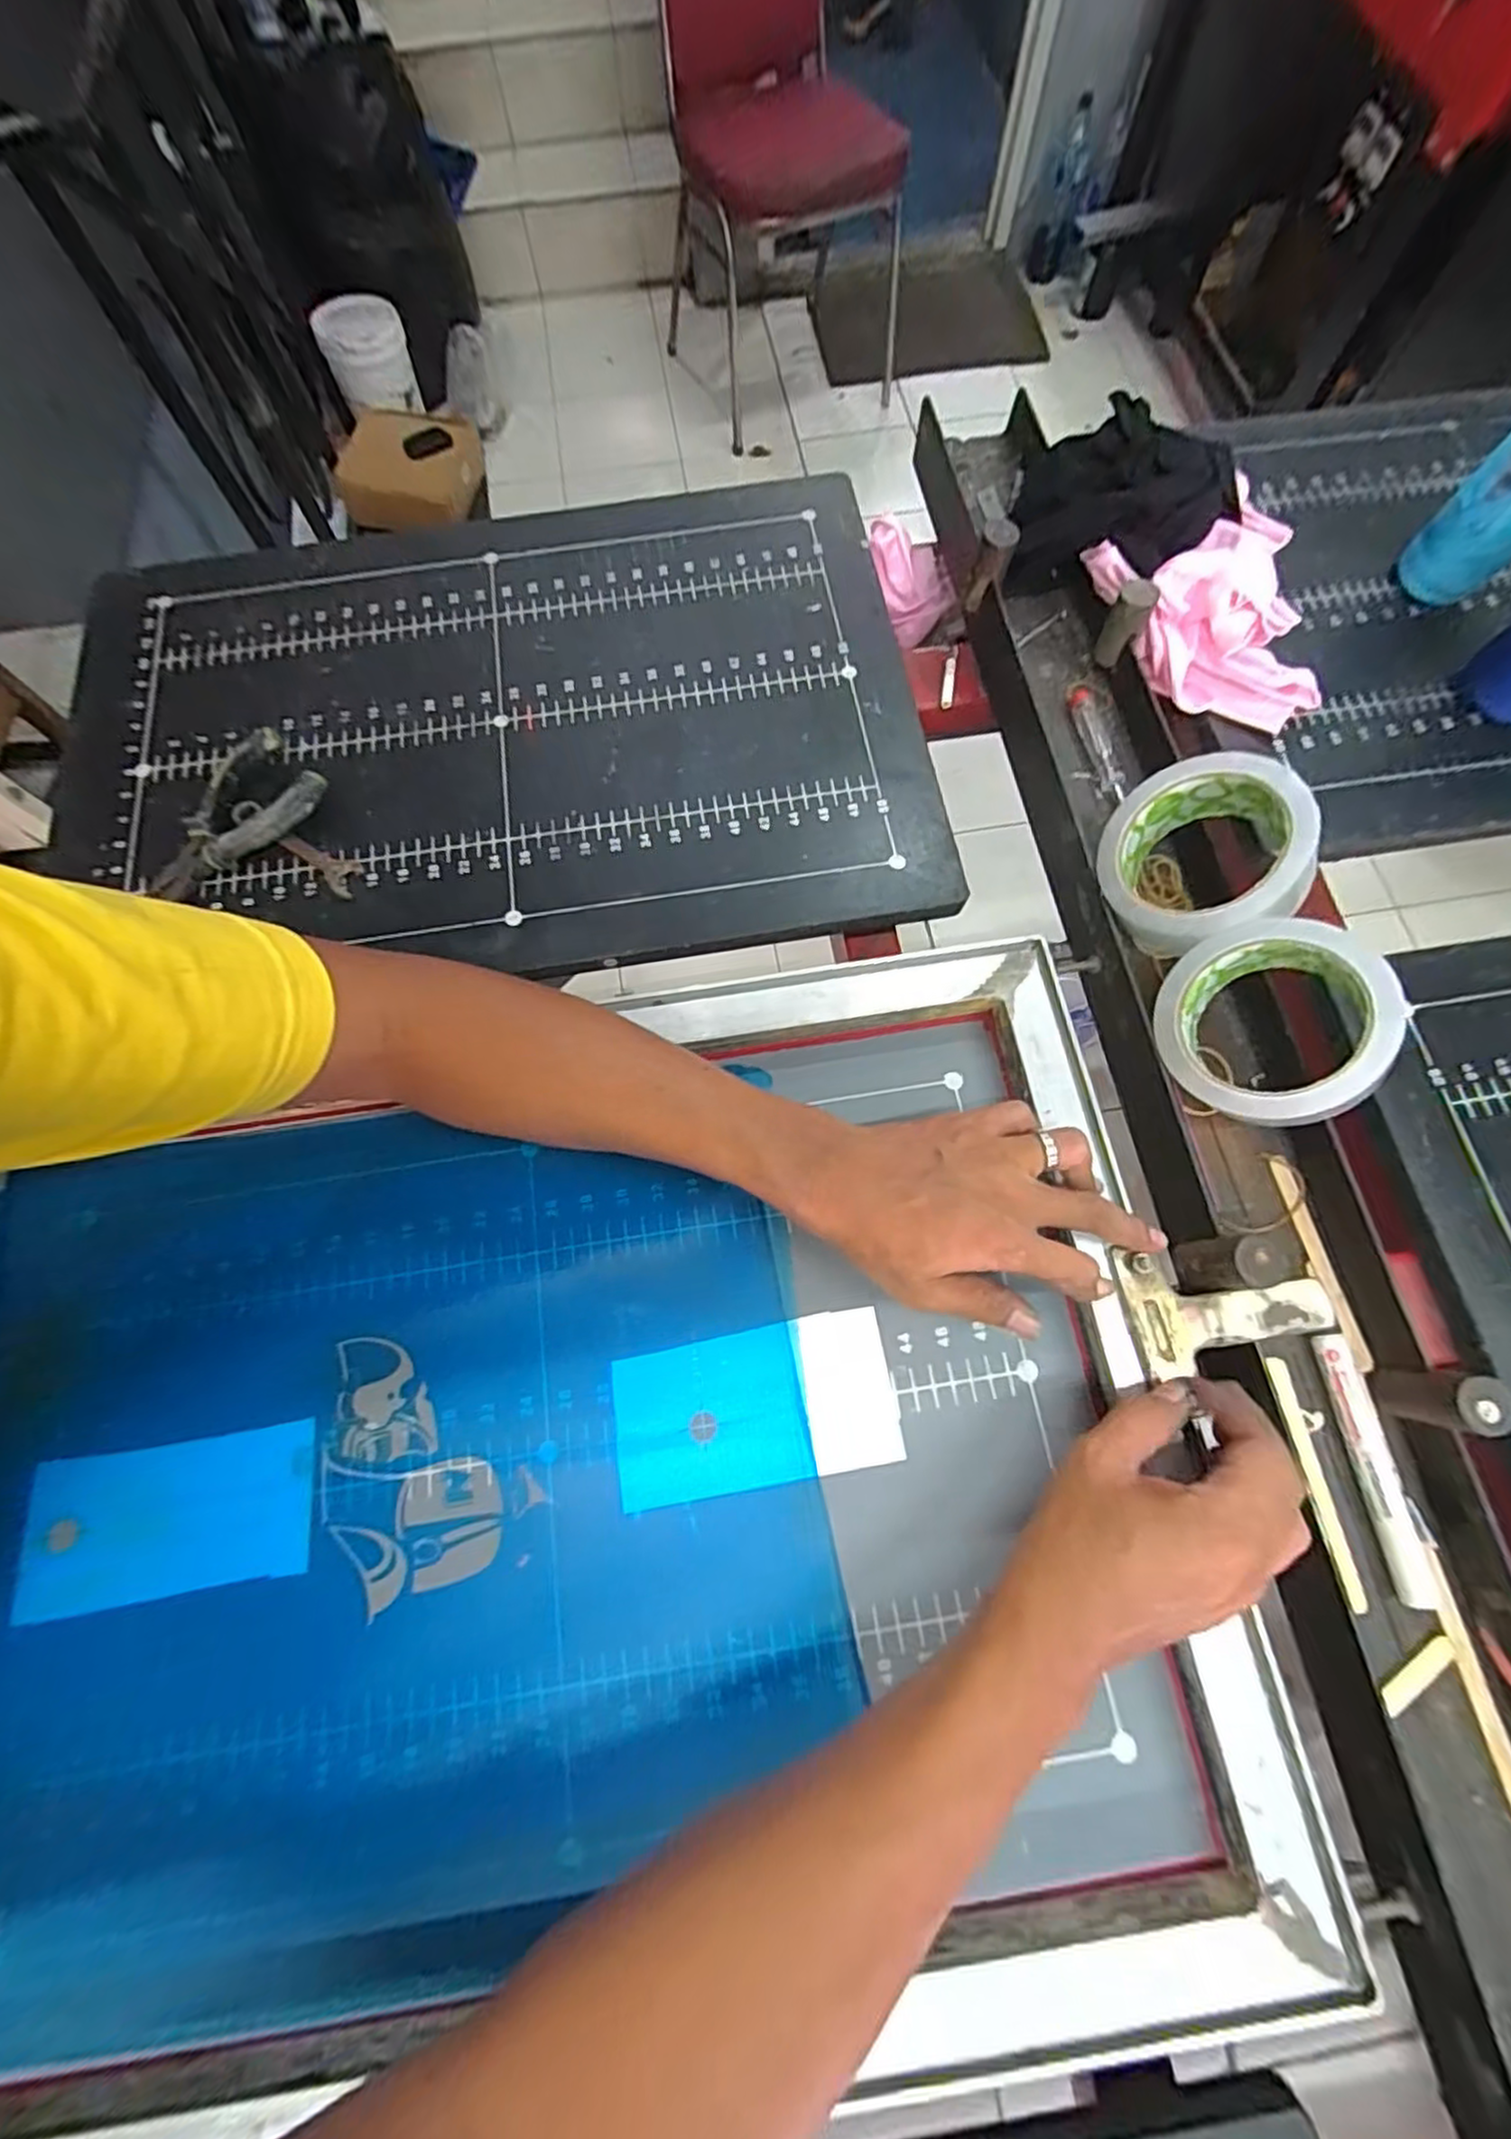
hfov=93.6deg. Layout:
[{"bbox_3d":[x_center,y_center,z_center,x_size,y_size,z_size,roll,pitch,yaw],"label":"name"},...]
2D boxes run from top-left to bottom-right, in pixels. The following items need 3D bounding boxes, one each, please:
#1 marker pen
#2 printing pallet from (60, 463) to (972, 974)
[{"bbox_3d":[0.296,0.189,0.342,0.018,0.012,0.115,-9,73,-2],"label":"marker pen"},{"bbox_3d":[-0.191,-0.244,0.502,0.581,0.026,0.397,-9,73,-2],"label":"printing pallet"}]

